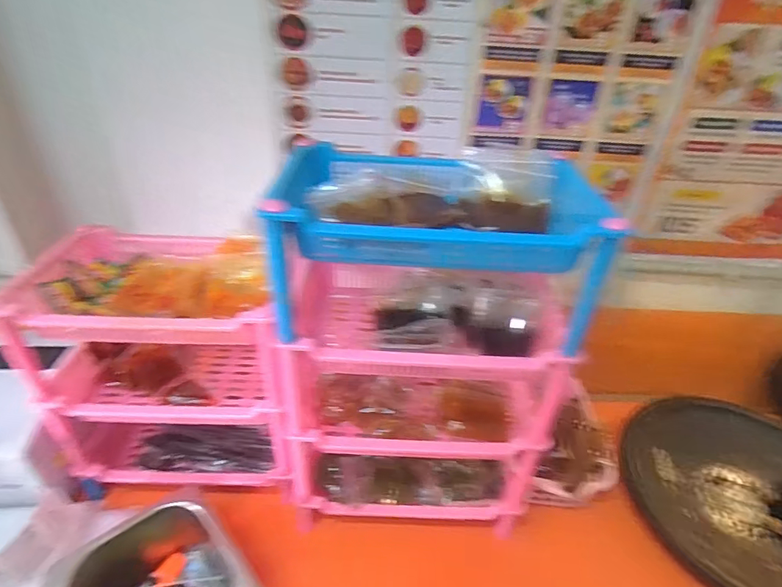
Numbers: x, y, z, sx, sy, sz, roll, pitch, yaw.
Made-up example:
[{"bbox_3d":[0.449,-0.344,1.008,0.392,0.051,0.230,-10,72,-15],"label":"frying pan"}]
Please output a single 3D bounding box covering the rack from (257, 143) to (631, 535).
[{"bbox_3d":[0.033,0.070,0.556,0.294,0.443,0.199,1,34,-2],"label":"rack"}]

